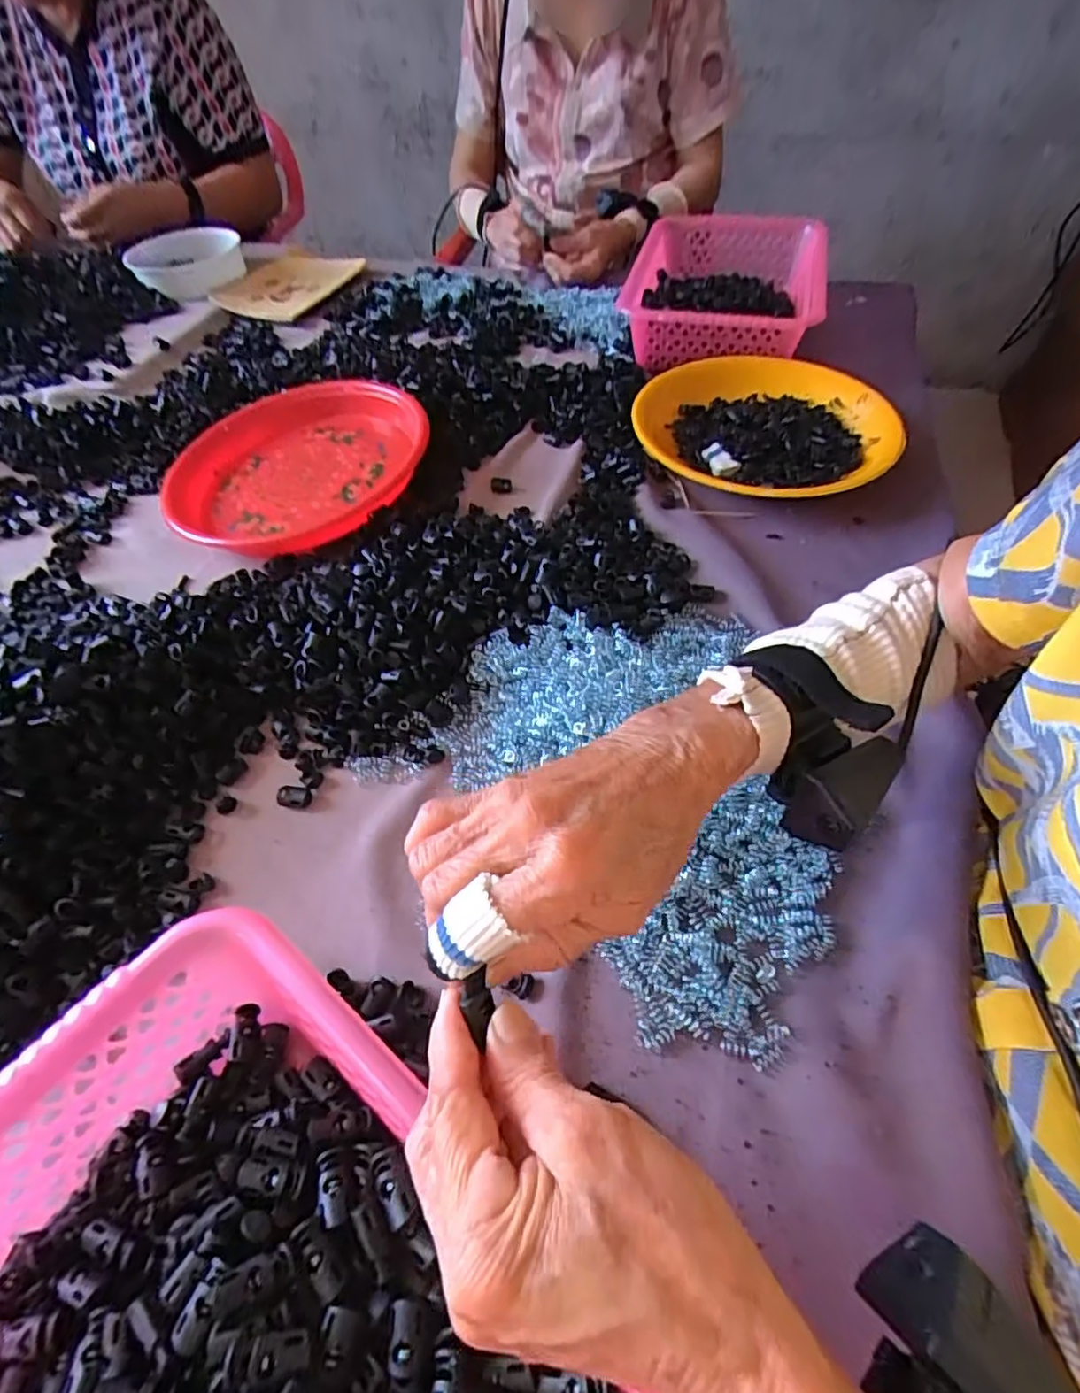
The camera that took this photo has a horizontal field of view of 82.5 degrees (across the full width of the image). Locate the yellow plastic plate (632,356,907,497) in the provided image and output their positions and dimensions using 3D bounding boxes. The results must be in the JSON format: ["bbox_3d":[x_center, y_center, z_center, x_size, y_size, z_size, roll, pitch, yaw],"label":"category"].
[{"bbox_3d":[0.217,-0.262,0.601,0.240,0.036,0.228,-1,54,2],"label":"yellow plastic plate"}]

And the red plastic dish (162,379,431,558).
[{"bbox_3d":[-0.228,-0.224,0.593,0.219,0.037,0.242,23,58,18],"label":"red plastic dish"}]

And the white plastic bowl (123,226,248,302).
[{"bbox_3d":[-0.520,-0.644,0.908,0.117,0.051,0.145,29,60,22],"label":"white plastic bowl"}]

